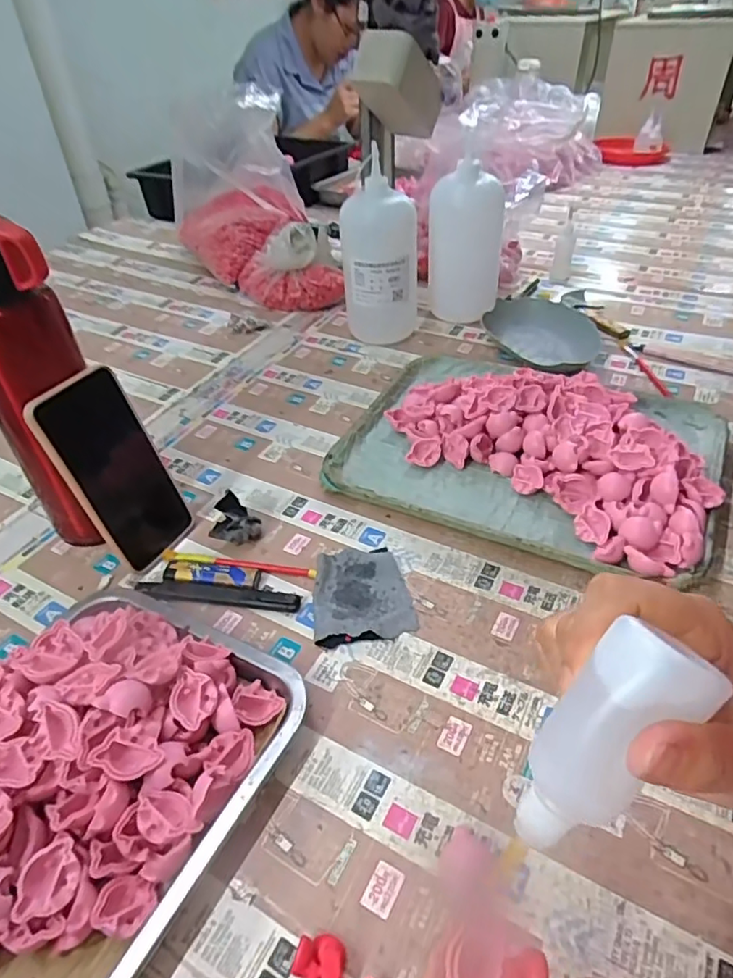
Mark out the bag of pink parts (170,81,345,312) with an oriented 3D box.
[{"bbox_3d":[-0.193,-0.453,0.905,0.174,0.250,0.407,-18,43,-16],"label":"bag of pink parts"}]

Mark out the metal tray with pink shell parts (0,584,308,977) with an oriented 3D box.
[{"bbox_3d":[-0.189,0.187,0.322,0.196,0.053,0.304,18,46,23],"label":"metal tray with pink shell parts"}]

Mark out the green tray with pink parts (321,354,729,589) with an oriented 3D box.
[{"bbox_3d":[0.154,-0.051,0.566,0.340,0.053,0.254,18,46,23],"label":"green tray with pink parts"}]

